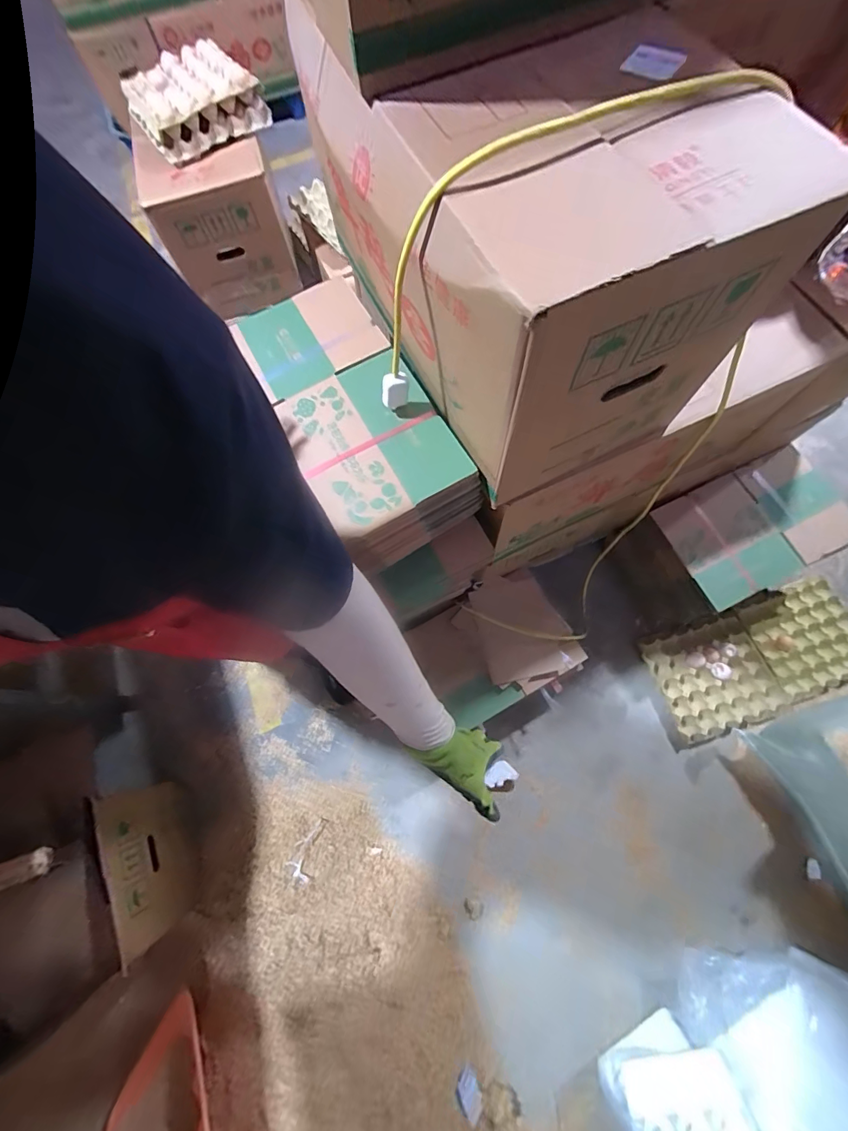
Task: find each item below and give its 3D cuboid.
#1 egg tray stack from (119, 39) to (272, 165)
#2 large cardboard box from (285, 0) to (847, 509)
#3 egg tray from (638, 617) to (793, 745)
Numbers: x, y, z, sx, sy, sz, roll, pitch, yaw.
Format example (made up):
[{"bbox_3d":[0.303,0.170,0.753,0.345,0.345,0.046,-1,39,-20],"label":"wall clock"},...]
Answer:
[{"bbox_3d":[-0.543,-1.124,0.998,0.263,0.082,0.260,-30,72,-8],"label":"egg tray stack"},{"bbox_3d":[0.102,-0.396,0.519,0.320,0.291,0.509,-29,72,-7],"label":"large cardboard box"},{"bbox_3d":[0.817,0.314,1.178,0.314,0.047,0.289,-18,71,-4],"label":"egg tray"}]

